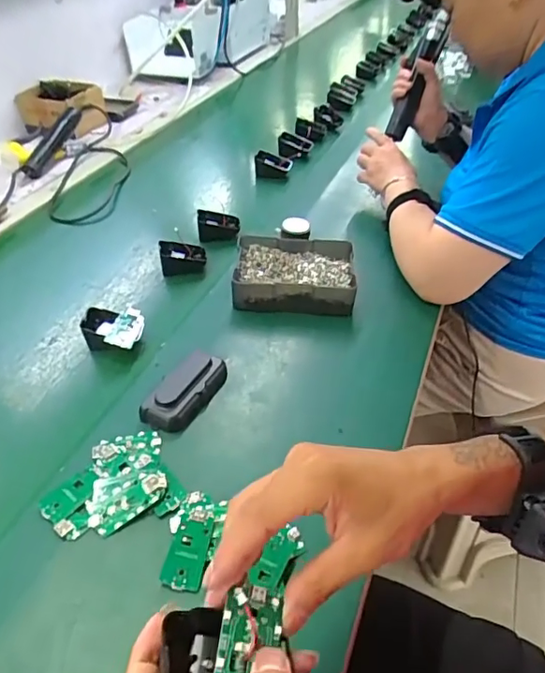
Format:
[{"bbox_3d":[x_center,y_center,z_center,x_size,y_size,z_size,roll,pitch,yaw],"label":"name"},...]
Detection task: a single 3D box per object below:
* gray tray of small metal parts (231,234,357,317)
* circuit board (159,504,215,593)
[{"bbox_3d":[0.030,-0.085,0.717,0.159,0.049,0.131,0,40,3],"label":"gray tray of small metal parts"},{"bbox_3d":[-0.068,0.173,0.437,0.031,0.005,0.069,6,41,9],"label":"circuit board"}]

